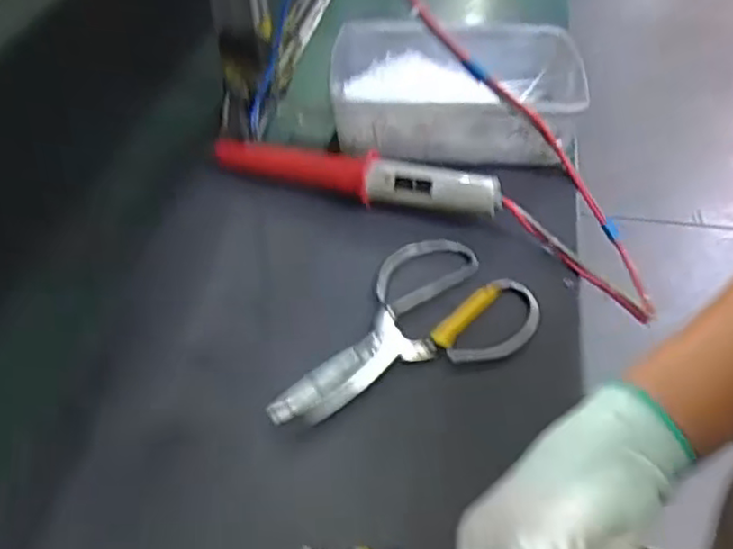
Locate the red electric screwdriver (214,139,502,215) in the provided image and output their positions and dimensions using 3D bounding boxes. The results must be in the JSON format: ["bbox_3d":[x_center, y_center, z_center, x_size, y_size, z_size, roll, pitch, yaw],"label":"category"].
[{"bbox_3d":[-0.013,-0.085,0.575,0.256,0.041,0.042,17,49,17],"label":"red electric screwdriver"}]

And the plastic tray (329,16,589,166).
[{"bbox_3d":[0.083,-0.167,0.632,0.221,0.067,0.162,-2,46,-1],"label":"plastic tray"}]

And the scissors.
[{"bbox_3d":[0.021,0.030,0.481,0.200,0.012,0.114,-17,48,-14],"label":"scissors"}]

